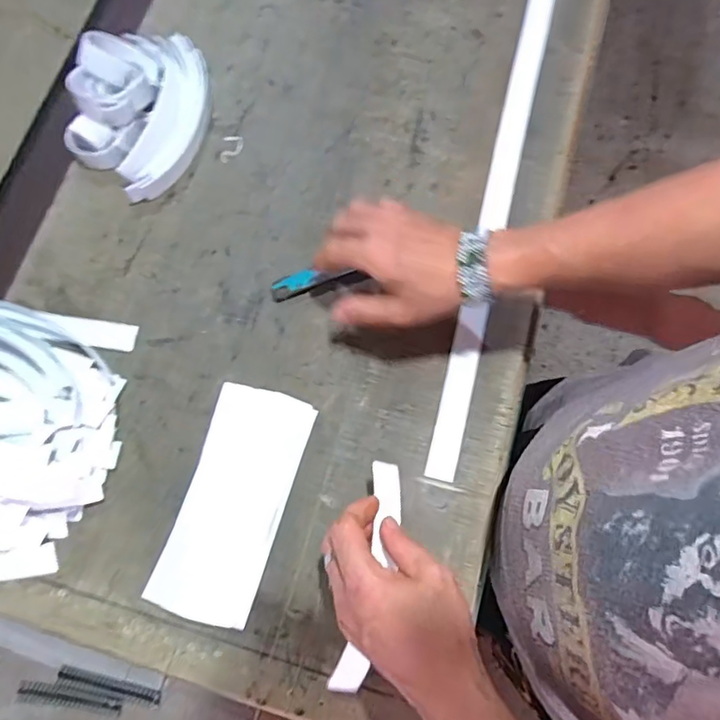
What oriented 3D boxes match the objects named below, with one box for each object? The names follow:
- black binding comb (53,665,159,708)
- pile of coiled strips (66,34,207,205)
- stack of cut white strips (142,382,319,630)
[{"bbox_3d":[-0.213,0.277,0.455,0.091,0.005,0.016,10,76,4],"label":"black binding comb"},{"bbox_3d":[-0.229,-0.265,0.558,0.120,0.060,0.187,10,76,4],"label":"pile of coiled strips"},{"bbox_3d":[-0.111,0.121,0.474,0.090,0.018,0.194,16,72,9],"label":"stack of cut white strips"}]

